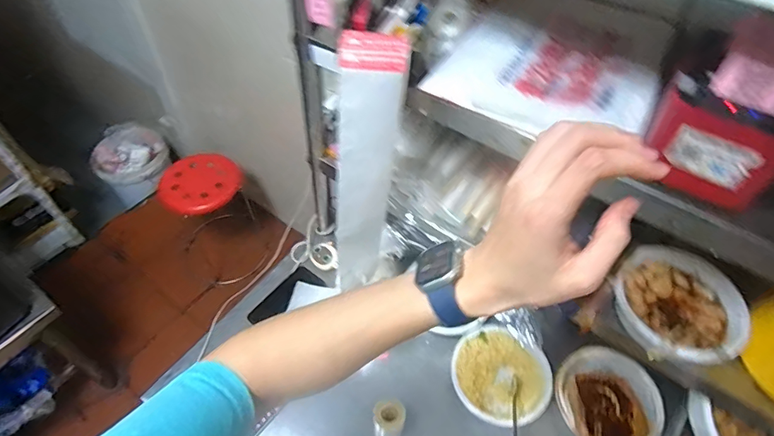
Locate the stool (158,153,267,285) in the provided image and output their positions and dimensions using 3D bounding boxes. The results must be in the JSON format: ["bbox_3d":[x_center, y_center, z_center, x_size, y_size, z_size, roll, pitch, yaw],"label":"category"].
[{"bbox_3d":[-0.652,0.006,1.792,0.263,0.506,0.291,-28,57,-21],"label":"stool"}]

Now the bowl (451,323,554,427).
[{"bbox_3d":[0.199,0.280,0.835,0.160,0.075,0.167,0,51,0],"label":"bowl"}]

